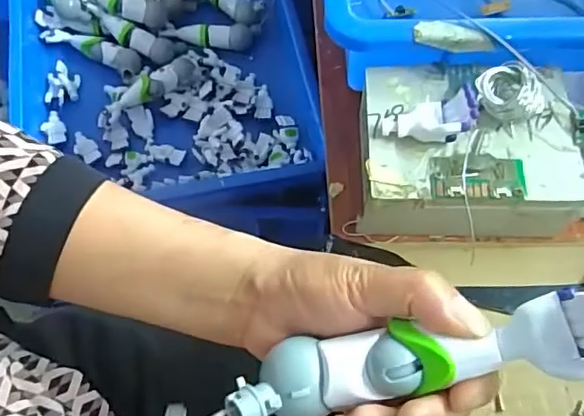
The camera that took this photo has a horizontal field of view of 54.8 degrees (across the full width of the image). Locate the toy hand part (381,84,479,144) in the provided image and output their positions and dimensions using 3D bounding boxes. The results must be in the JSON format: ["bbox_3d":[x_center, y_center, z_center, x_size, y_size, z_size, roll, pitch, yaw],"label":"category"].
[{"bbox_3d":[0.077,-0.050,0.317,0.048,0.025,0.028,-11,65,-2],"label":"toy hand part"}]

